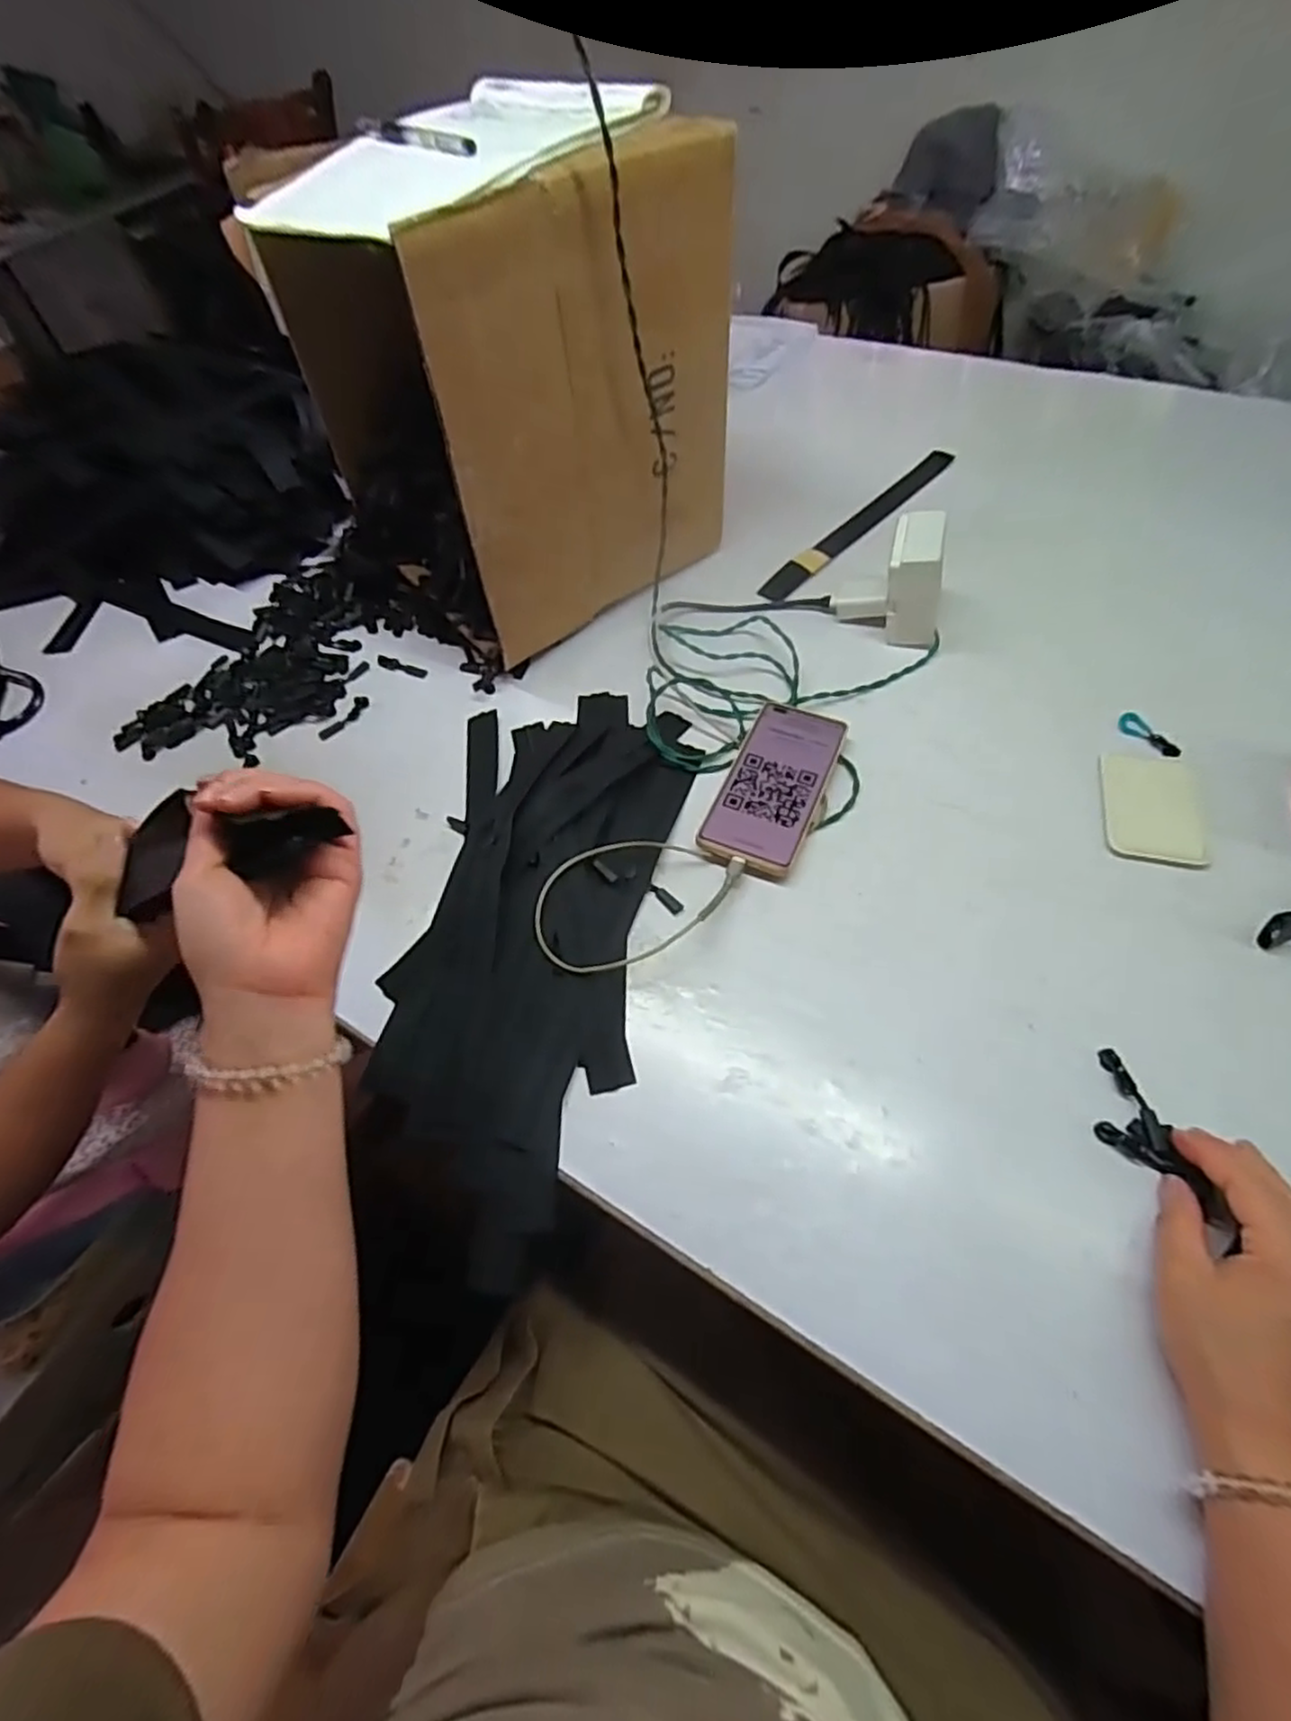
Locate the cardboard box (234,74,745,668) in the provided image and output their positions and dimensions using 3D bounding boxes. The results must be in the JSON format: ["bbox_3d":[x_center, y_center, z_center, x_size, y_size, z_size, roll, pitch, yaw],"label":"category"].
[{"bbox_3d":[-0.122,-0.438,0.663,0.295,0.340,0.282,-39,60,-20],"label":"cardboard box"}]

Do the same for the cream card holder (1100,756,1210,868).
[{"bbox_3d":[0.393,-0.042,0.552,0.070,0.005,0.106,9,58,11],"label":"cream card holder"}]

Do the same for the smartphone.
[{"bbox_3d":[0.107,-0.061,0.587,0.078,0.017,0.169,18,60,16],"label":"smartphone"}]

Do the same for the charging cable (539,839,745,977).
[{"bbox_3d":[-0.003,0.023,0.525,0.161,0.035,0.096,-17,57,-6],"label":"charging cable"}]

